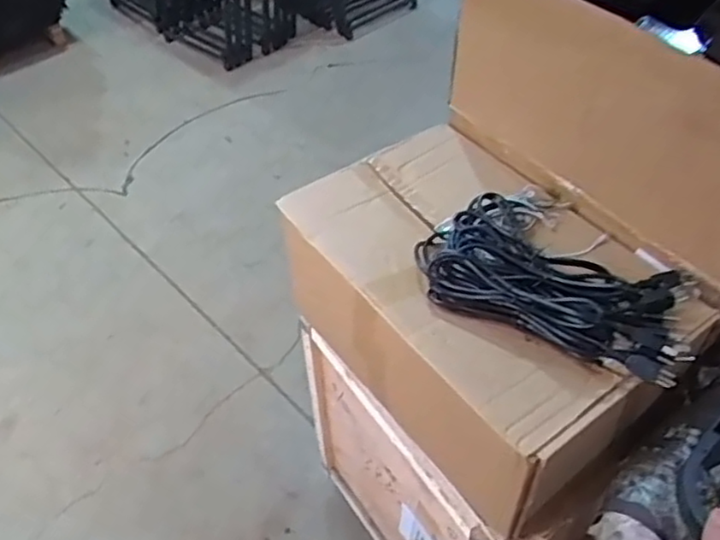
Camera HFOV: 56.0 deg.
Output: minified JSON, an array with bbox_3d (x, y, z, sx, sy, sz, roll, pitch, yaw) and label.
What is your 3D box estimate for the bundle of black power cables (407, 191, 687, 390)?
[{"bbox_3d":[0.250,0.004,0.879,0.355,0.054,0.208,25,50,23],"label":"bundle of black power cables"}]

